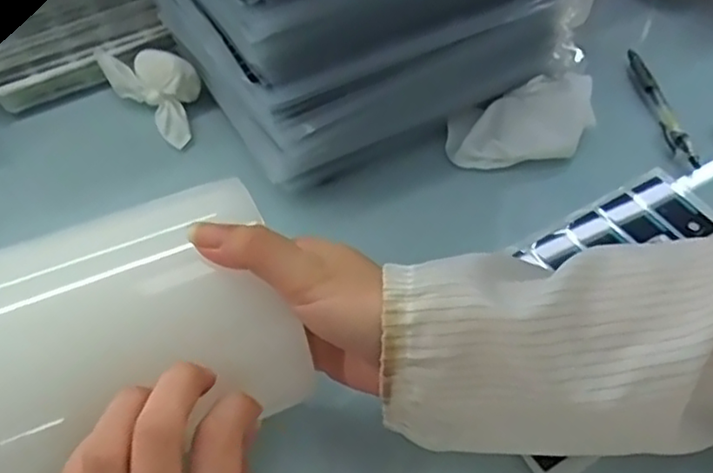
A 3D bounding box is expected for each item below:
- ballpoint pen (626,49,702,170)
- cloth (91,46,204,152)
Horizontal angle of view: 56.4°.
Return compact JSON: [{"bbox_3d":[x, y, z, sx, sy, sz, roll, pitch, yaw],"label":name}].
[{"bbox_3d":[0.248,-0.110,0.547,0.012,0.013,0.134,-4,52,-5],"label":"ballpoint pen"},{"bbox_3d":[-0.161,-0.125,0.539,0.101,0.041,0.051,36,59,25],"label":"cloth"}]

